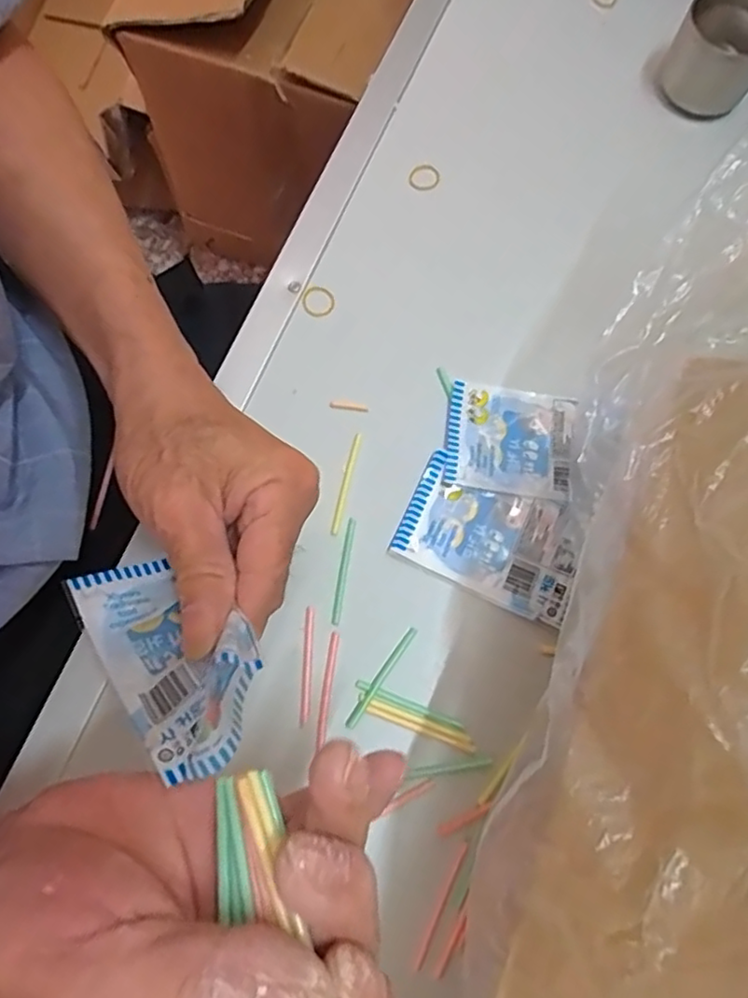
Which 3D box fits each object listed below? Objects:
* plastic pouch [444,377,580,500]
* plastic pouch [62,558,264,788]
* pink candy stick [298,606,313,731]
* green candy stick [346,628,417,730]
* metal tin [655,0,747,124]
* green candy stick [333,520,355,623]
[{"bbox_3d":[0.080,-0.035,0.370,0.072,0.007,0.062,9,73,1],"label":"plastic pouch"},{"bbox_3d":[-0.080,0.056,0.248,0.048,0.026,0.098,-45,51,-13],"label":"plastic pouch"},{"bbox_3d":[-0.035,0.088,0.337,0.005,0.004,0.059,2,74,-1],"label":"pink candy stick"},{"bbox_3d":[0.004,0.093,0.334,0.005,0.004,0.060,34,75,8],"label":"green candy stick"},{"bbox_3d":[0.230,-0.298,0.425,0.059,0.050,0.067,33,75,8],"label":"metal tin"},{"bbox_3d":[-0.016,0.039,0.348,0.004,0.004,0.058,8,73,1],"label":"green candy stick"}]

